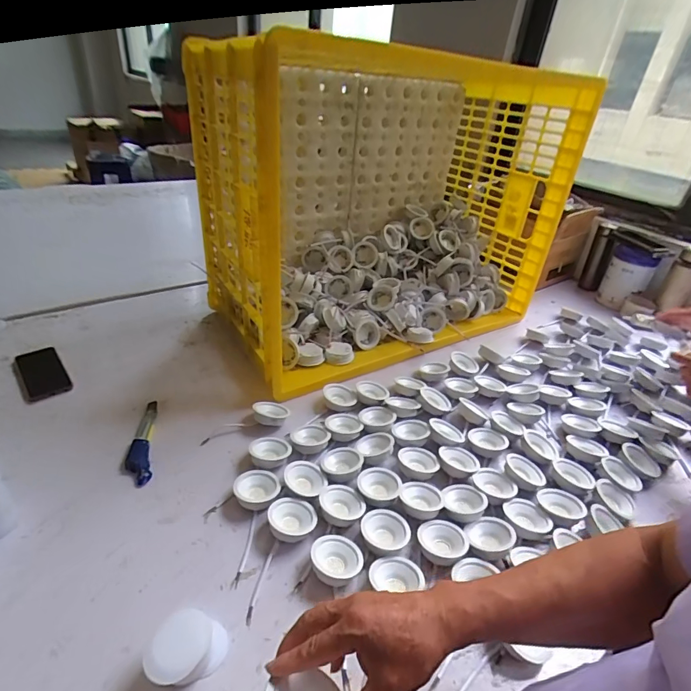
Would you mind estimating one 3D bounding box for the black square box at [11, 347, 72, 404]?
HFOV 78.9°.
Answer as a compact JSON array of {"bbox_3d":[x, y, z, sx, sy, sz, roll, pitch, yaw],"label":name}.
[{"bbox_3d":[-0.628,0.055,0.864,0.082,0.018,0.159,-22,42,-36],"label":"black square box"}]

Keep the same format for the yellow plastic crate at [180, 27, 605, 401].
[{"bbox_3d":[0.129,-0.342,1.053,0.859,0.567,0.410,-17,39,-29],"label":"yellow plastic crate"}]

